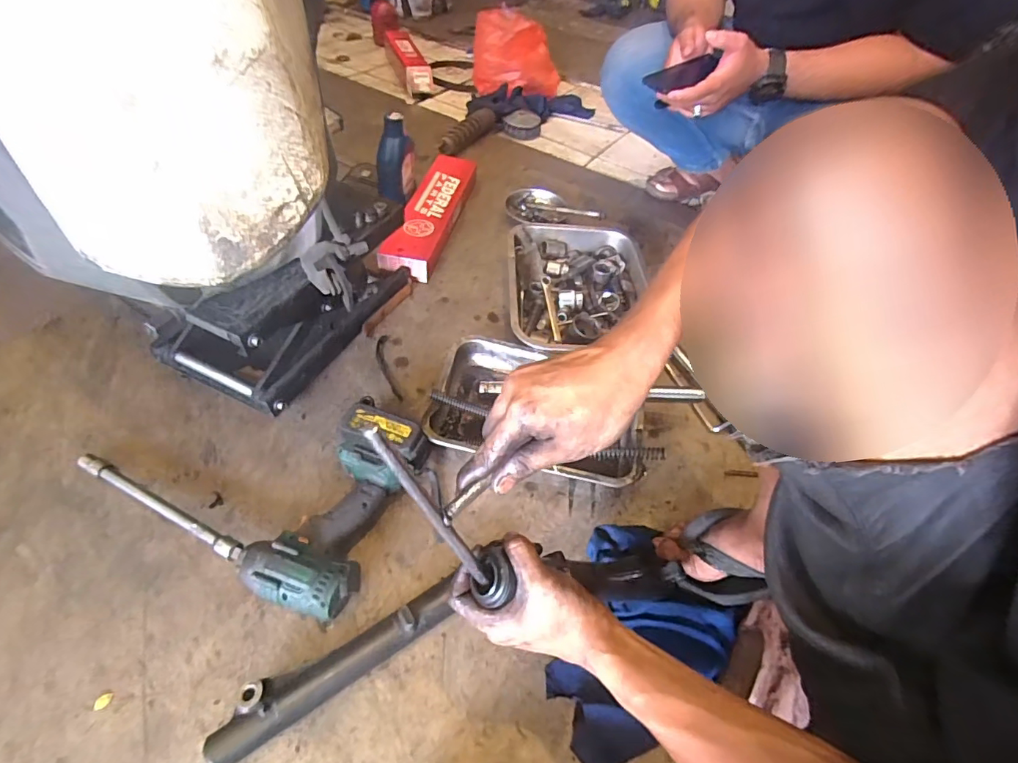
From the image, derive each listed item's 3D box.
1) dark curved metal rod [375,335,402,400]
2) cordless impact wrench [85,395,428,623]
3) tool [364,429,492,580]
[{"bbox_3d":[-0.206,-0.029,0.810,0.027,0.017,0.160,-12,52,-16],"label":"dark curved metal rod"},{"bbox_3d":[-0.325,0.107,0.636,0.429,0.082,0.272,20,51,10],"label":"cordless impact wrench"},{"bbox_3d":[-0.049,0.091,0.322,0.008,0.182,0.008,-4,44,21],"label":"tool"}]

